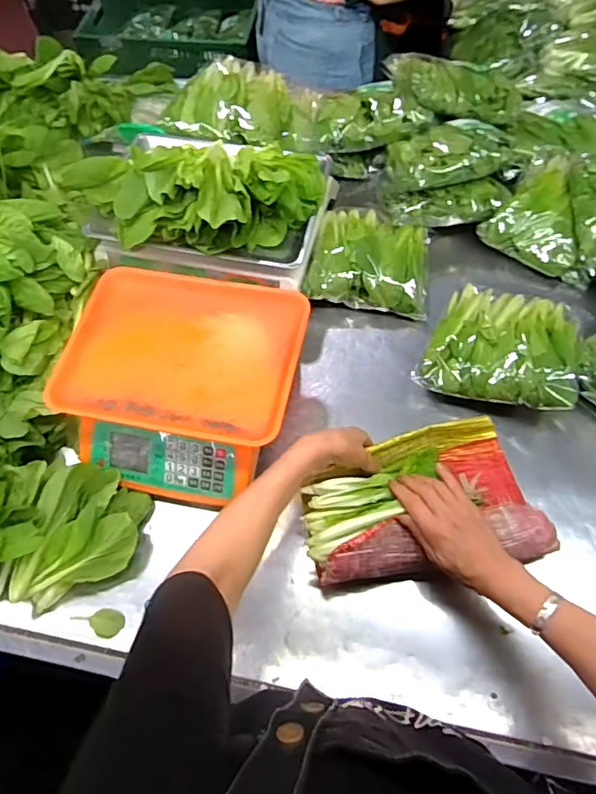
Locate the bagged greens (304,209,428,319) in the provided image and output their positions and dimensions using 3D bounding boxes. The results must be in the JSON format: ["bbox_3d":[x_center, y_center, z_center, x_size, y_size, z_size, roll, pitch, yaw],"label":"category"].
[{"bbox_3d":[0.118,-0.222,0.848,0.181,0.051,0.172,9,63,7],"label":"bagged greens"}]

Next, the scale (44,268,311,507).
[{"bbox_3d":[-0.152,-0.022,0.720,0.300,0.104,0.288,9,63,7],"label":"scale"}]

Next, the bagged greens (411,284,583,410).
[{"bbox_3d":[0.288,-0.081,0.742,0.196,0.060,0.191,19,65,12],"label":"bagged greens"}]

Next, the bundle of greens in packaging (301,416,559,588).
[{"bbox_3d":[0.144,0.119,0.646,0.275,0.073,0.174,-8,62,-2],"label":"bundle of greens in packaging"}]

